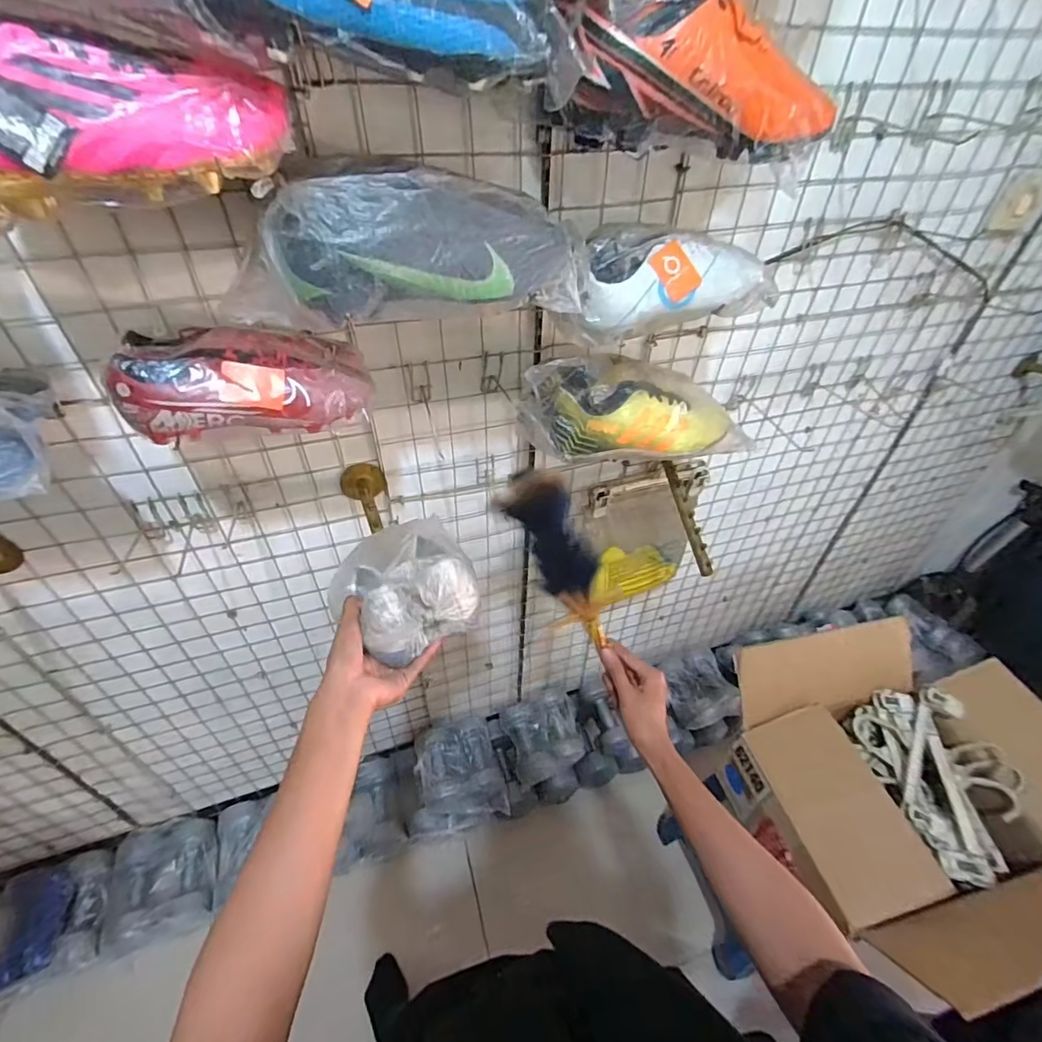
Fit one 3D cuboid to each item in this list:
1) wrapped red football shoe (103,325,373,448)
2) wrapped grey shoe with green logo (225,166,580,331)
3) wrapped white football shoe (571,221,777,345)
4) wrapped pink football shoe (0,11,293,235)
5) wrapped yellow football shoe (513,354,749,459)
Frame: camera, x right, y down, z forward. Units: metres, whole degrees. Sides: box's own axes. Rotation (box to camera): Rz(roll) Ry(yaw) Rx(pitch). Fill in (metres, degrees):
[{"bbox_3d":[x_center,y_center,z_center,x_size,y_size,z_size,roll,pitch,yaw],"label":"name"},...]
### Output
[{"bbox_3d":[-0.282,-0.154,0.546,0.227,0.080,0.116,-13,46,-16],"label":"wrapped red football shoe"},{"bbox_3d":[-0.094,-0.255,0.479,0.330,0.111,0.080,-13,46,-16],"label":"wrapped grey shoe with green logo"},{"bbox_3d":[0.169,-0.282,0.602,0.235,0.097,0.092,-9,45,-12],"label":"wrapped white football shoe"},{"bbox_3d":[-0.300,-0.288,0.370,0.243,0.095,0.121,-18,47,-20],"label":"wrapped pink football shoe"},{"bbox_3d":[0.153,-0.169,0.694,0.303,0.122,0.117,-2,44,-5],"label":"wrapped yellow football shoe"}]

